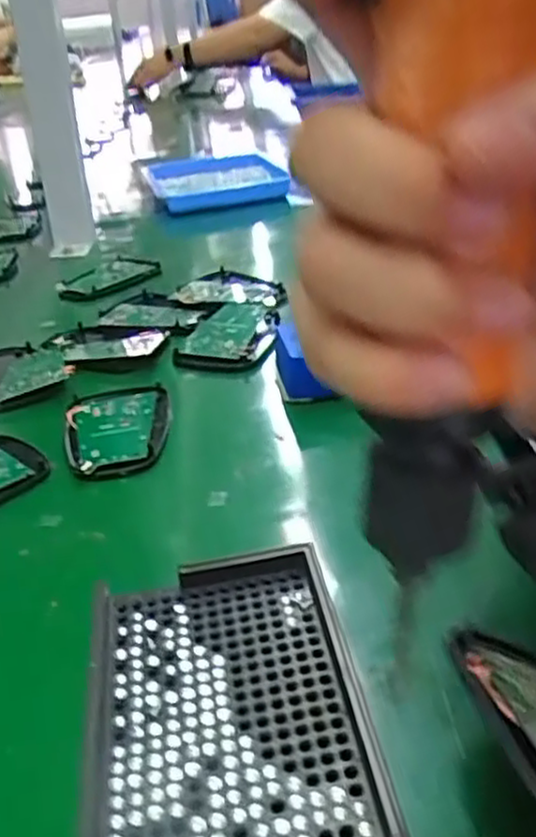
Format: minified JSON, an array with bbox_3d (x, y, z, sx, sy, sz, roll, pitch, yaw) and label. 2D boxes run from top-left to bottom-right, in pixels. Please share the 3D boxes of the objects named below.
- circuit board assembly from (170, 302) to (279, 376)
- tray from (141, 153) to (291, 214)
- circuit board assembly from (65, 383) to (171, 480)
[{"bbox_3d":[-0.029,-0.064,0.541,0.065,0.010,0.096,0,30,12],"label":"circuit board assembly"},{"bbox_3d":[-0.073,-0.307,0.965,0.161,0.036,0.241,-9,30,-14],"label":"tray"},{"bbox_3d":[-0.090,0.004,0.446,0.062,0.010,0.094,-11,29,-8],"label":"circuit board assembly"}]

